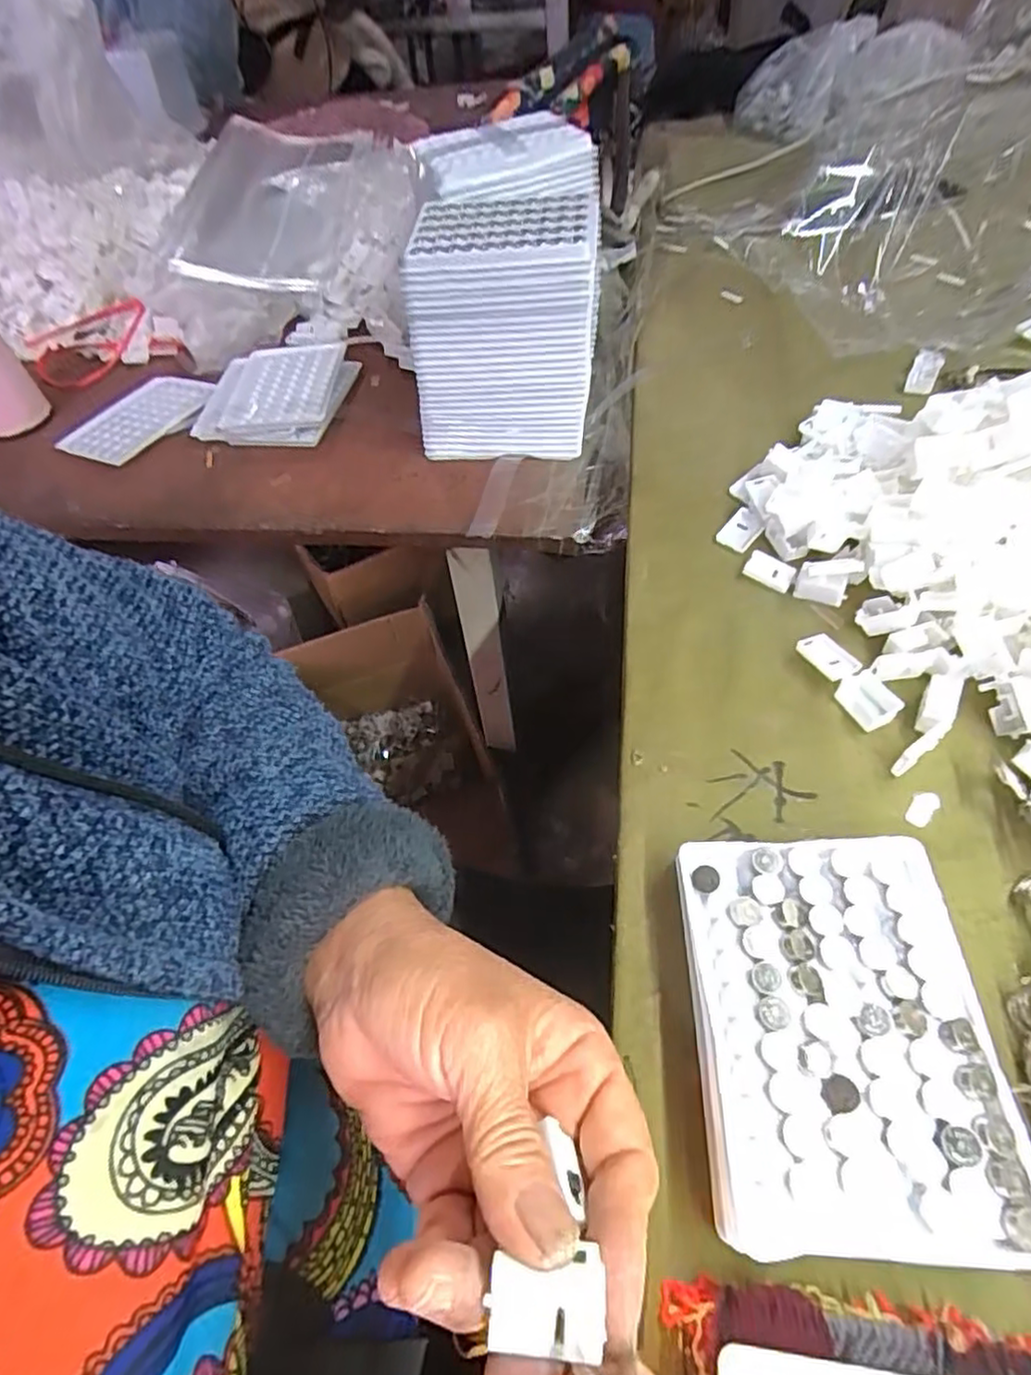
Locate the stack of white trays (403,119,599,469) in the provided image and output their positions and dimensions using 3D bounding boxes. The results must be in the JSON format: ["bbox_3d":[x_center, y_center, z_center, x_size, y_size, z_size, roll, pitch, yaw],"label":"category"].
[{"bbox_3d":[-0.006,-0.324,0.542,0.129,0.152,0.229,-1,54,6],"label":"stack of white trays"}]

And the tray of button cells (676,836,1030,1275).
[{"bbox_3d":[0.112,0.120,0.238,0.095,0.028,0.128,-2,54,6],"label":"tray of button cells"}]

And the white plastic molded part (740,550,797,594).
[{"bbox_3d":[0.144,-0.067,0.377,0.026,0.004,0.018,30,62,25],"label":"white plastic molded part"}]

